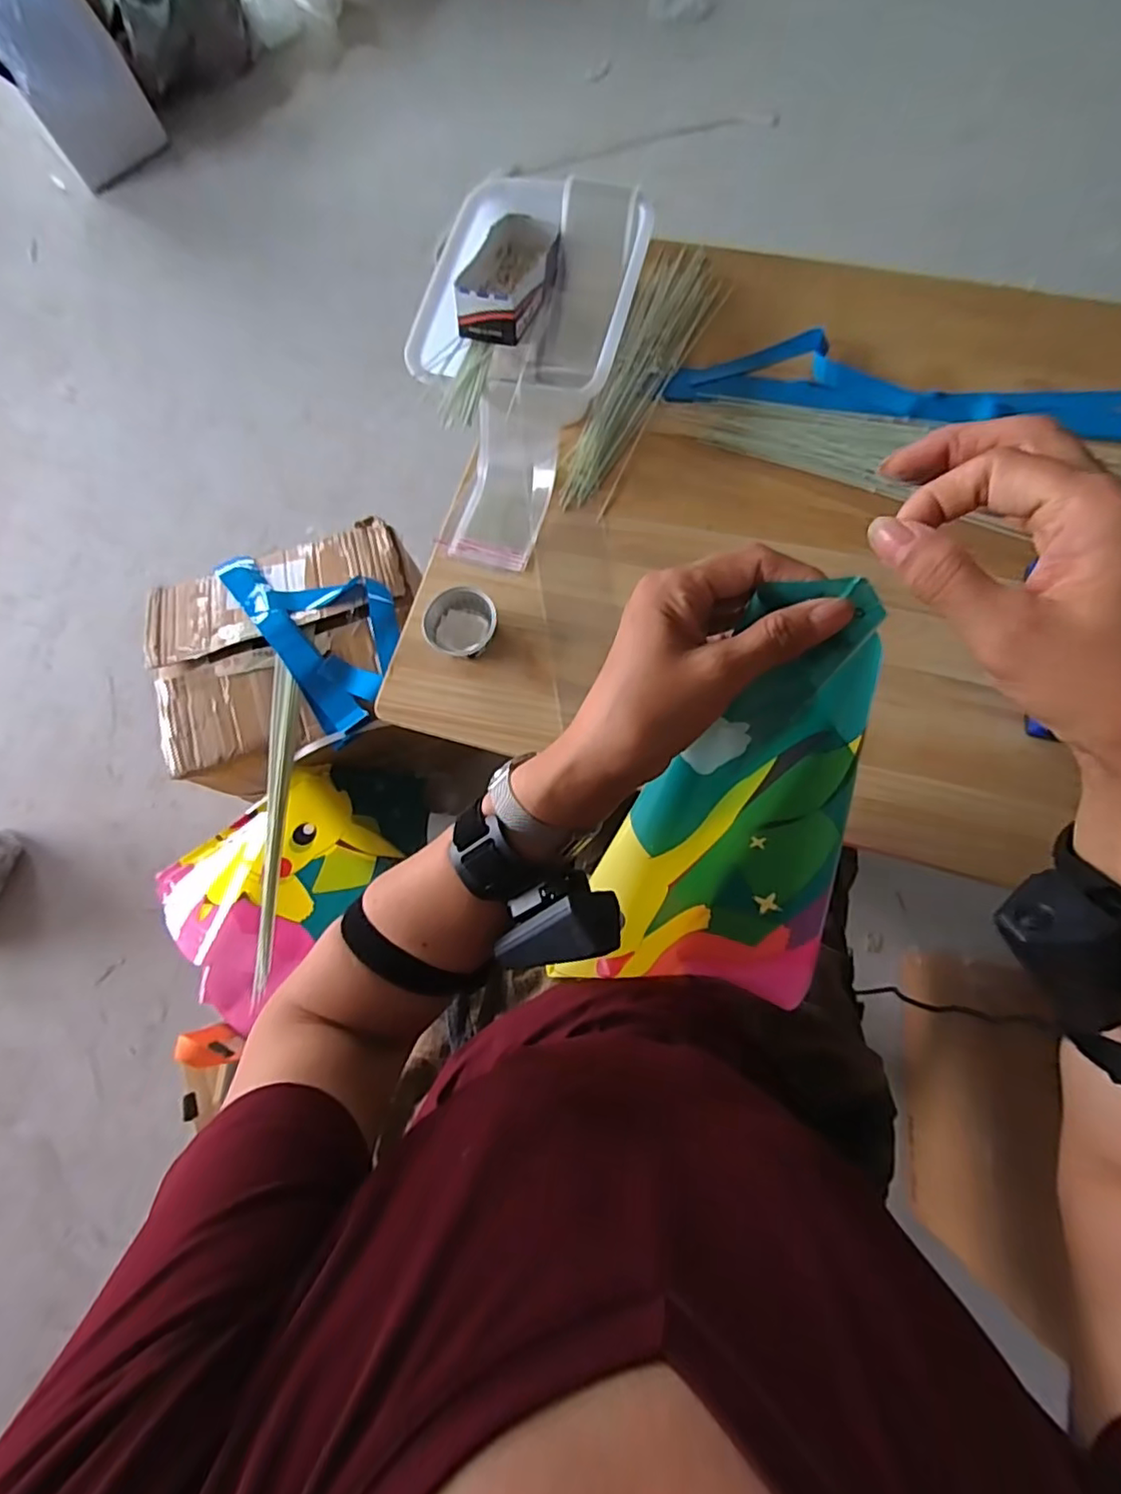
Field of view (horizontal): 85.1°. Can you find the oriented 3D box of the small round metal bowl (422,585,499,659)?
[{"bbox_3d":[-0.115,-0.142,0.703,0.077,0.043,0.077,-1,75,4],"label":"small round metal bowl"}]

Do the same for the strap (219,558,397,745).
[{"bbox_3d":[-0.368,-0.206,0.945,0.198,0.054,0.385,-36,75,-5],"label":"strap"}]

